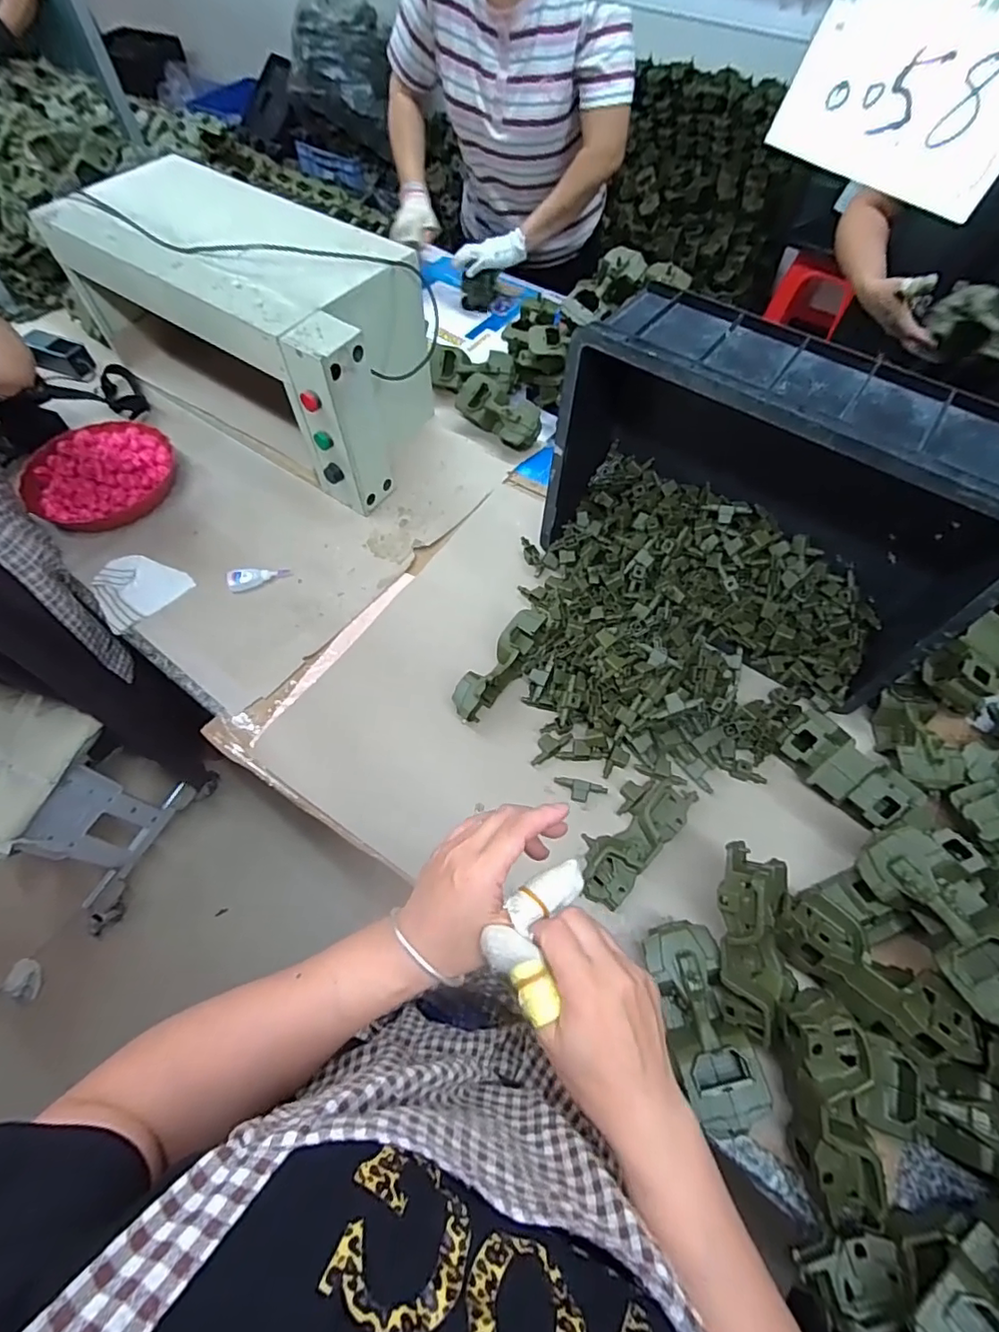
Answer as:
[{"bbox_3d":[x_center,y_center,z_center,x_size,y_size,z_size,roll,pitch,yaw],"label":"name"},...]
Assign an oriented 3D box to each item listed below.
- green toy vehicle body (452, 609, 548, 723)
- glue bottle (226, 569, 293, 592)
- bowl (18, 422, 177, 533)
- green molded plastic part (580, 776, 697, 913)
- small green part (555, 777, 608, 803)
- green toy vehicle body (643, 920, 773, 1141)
[{"bbox_3d":[-0.002,0.001,0.756,0.044,0.077,0.174,37,67,17],"label":"green toy vehicle body"},{"bbox_3d":[-0.388,-0.142,0.875,0.097,0.028,0.027,-13,63,-8],"label":"glue bottle"},{"bbox_3d":[-0.701,-0.345,0.949,0.221,0.074,0.242,0,62,-1],"label":"bowl"},{"bbox_3d":[0.168,0.207,0.667,0.070,0.035,0.182,40,69,18],"label":"green molded plastic part"},{"bbox_3d":[0.105,0.161,0.703,0.067,0.016,0.028,14,63,6],"label":"small green part"},{"bbox_3d":[0.208,0.368,0.568,0.076,0.066,0.178,-9,63,-6],"label":"green toy vehicle body"}]

